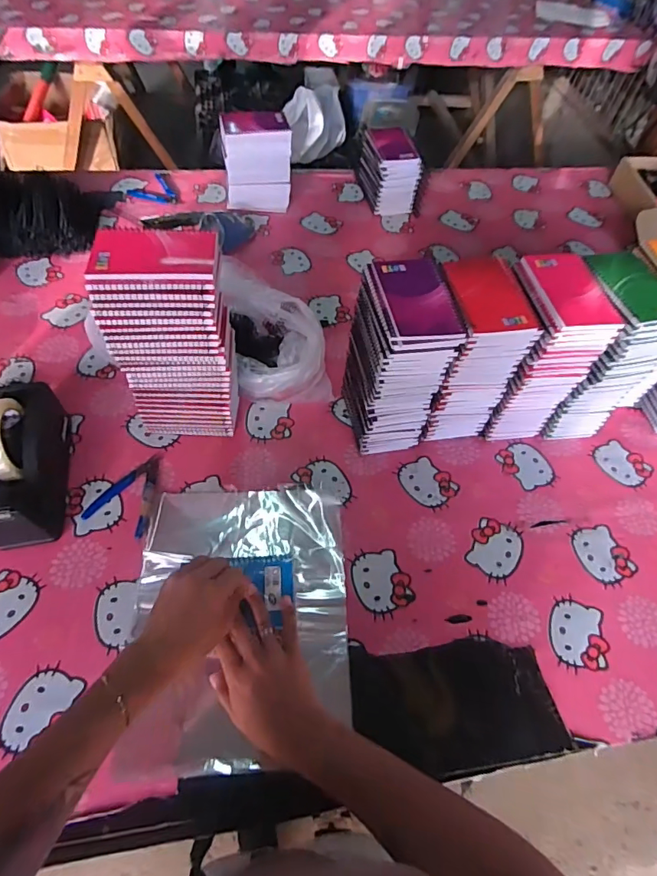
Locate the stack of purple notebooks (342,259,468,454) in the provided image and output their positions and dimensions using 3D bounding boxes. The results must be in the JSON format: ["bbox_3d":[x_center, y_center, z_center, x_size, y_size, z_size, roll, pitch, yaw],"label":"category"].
[{"bbox_3d":[0.093,-0.099,0.659,0.100,0.256,0.130,-9,58,-10],"label":"stack of purple notebooks"}]

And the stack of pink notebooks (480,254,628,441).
[{"bbox_3d":[0.286,-0.112,0.675,0.102,0.249,0.127,-6,57,-8],"label":"stack of pink notebooks"}]

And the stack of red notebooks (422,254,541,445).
[{"bbox_3d":[0.186,-0.110,0.667,0.096,0.246,0.128,-6,57,-8],"label":"stack of red notebooks"}]

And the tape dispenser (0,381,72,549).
[{"bbox_3d":[-0.398,0.017,0.612,0.080,0.128,0.226,-5,57,-8],"label":"tape dispenser"}]

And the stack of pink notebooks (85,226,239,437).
[{"bbox_3d":[-0.199,-0.119,0.630,0.135,0.292,0.098,2,56,-3],"label":"stack of pink notebooks"}]

